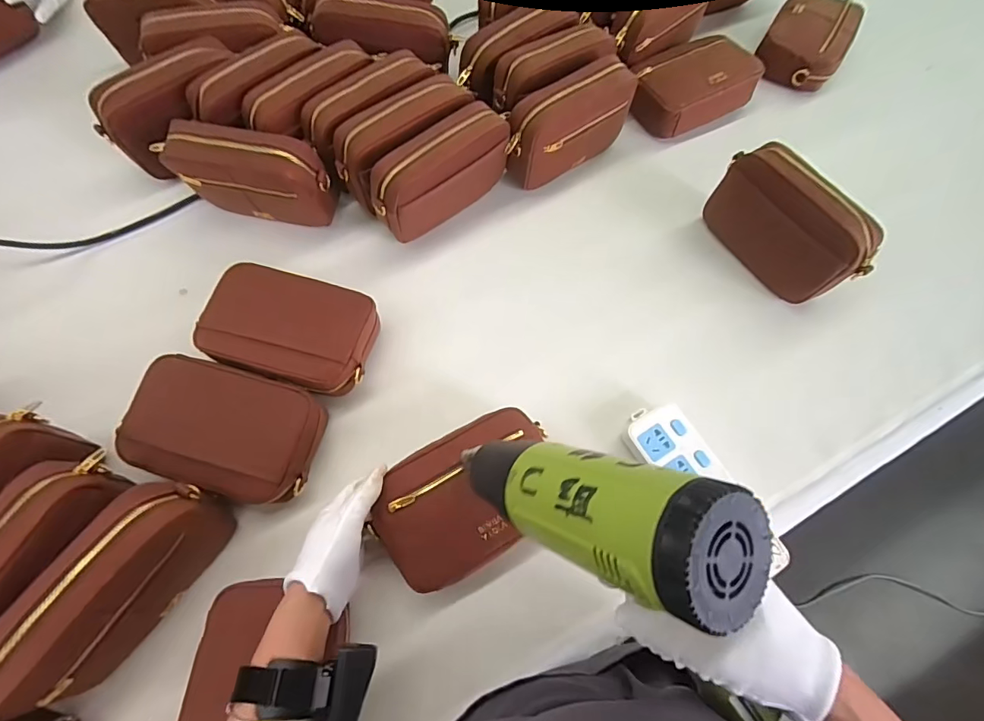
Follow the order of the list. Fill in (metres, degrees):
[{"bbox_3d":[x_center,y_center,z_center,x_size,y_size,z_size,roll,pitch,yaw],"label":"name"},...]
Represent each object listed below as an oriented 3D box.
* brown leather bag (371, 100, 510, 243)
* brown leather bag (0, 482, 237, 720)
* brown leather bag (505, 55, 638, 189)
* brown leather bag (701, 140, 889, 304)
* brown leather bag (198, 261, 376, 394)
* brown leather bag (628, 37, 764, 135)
[{"bbox_3d":[-0.064,-0.239,0.602,0.199,0.140,0.061,-38,74,-15],"label":"brown leather bag"},{"bbox_3d":[-0.341,0.207,0.416,0.064,0.119,0.199,31,71,11],"label":"brown leather bag"},{"bbox_3d":[0.108,-0.332,0.640,0.203,0.114,0.067,-36,73,-14],"label":"brown leather bag"},{"bbox_3d":[0.373,-0.171,0.588,0.061,0.146,0.202,-28,71,-12],"label":"brown leather bag"},{"bbox_3d":[-0.243,-0.033,0.556,0.195,0.058,0.128,14,69,4],"label":"brown leather bag"},{"bbox_3d":[0.313,-0.434,0.715,0.182,0.064,0.124,-26,71,-11],"label":"brown leather bag"}]

